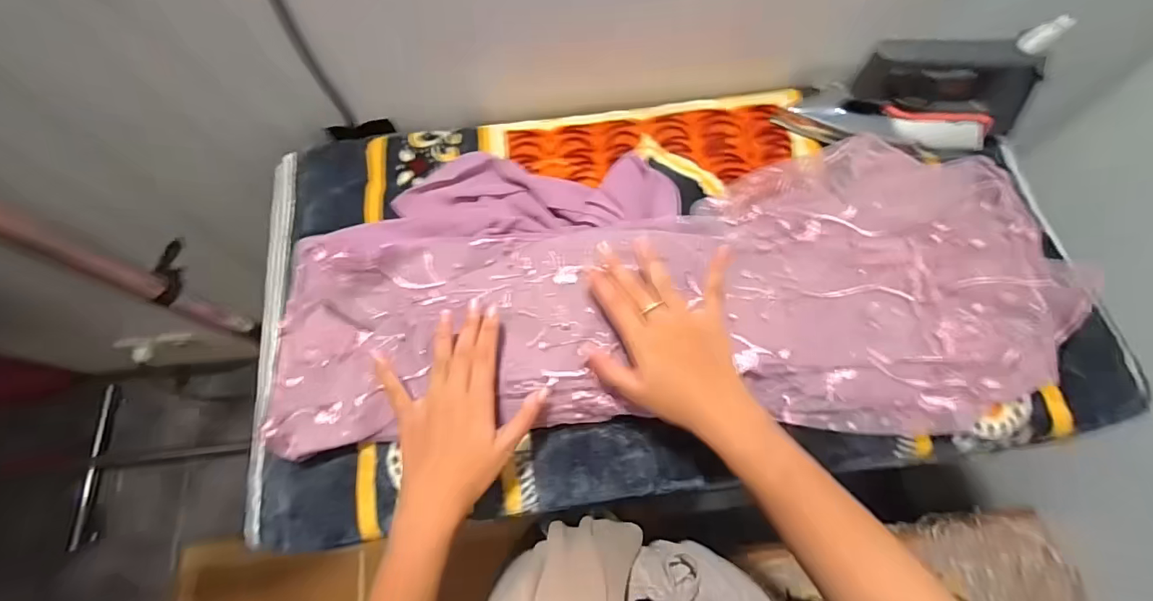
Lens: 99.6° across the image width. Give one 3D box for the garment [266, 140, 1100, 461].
[{"bbox_3d":[0.063,-0.020,0.444,0.674,0.055,0.273,-2,69,2],"label":"garment"}]

